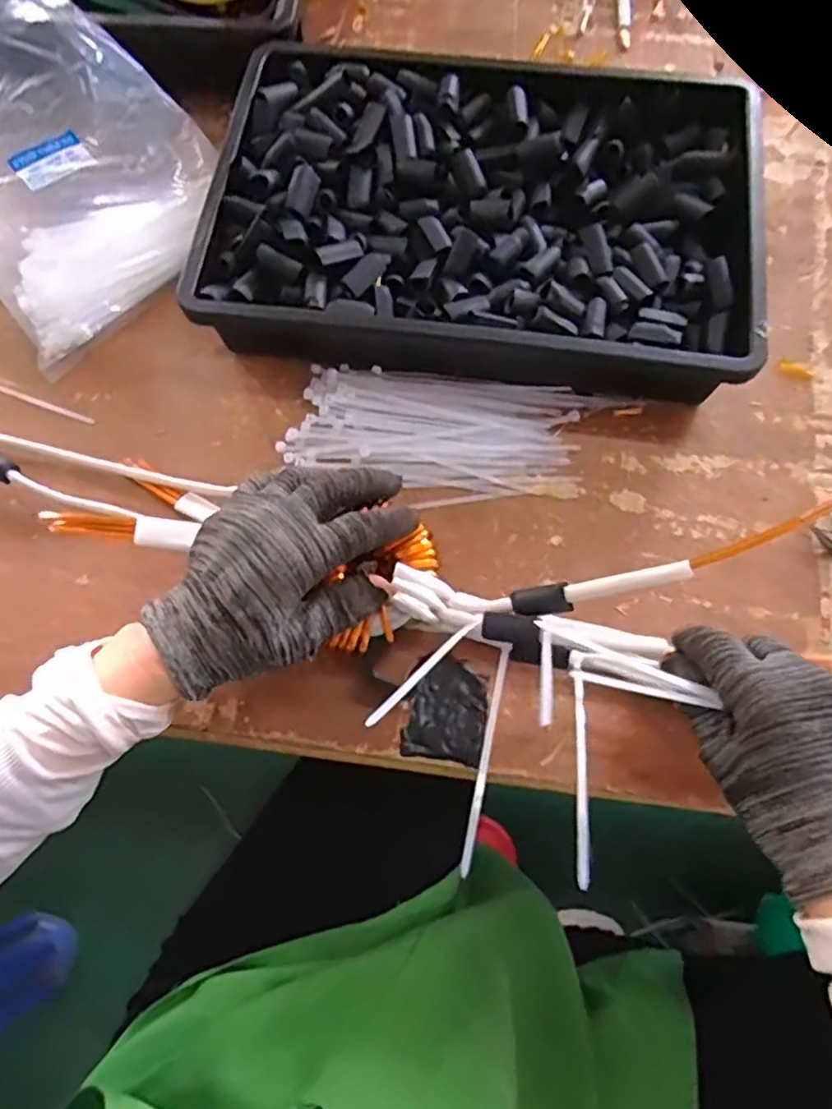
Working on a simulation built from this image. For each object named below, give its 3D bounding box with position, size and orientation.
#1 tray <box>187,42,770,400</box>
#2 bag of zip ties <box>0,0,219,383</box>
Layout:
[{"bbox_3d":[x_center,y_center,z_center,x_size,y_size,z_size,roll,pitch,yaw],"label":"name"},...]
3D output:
[{"bbox_3d":[0.046,-0.239,0.466,0.361,0.067,0.253,6,72,3],"label":"tray"},{"bbox_3d":[-0.264,-0.289,0.483,0.202,0.088,0.222,-41,75,-11],"label":"bag of zip ties"}]

